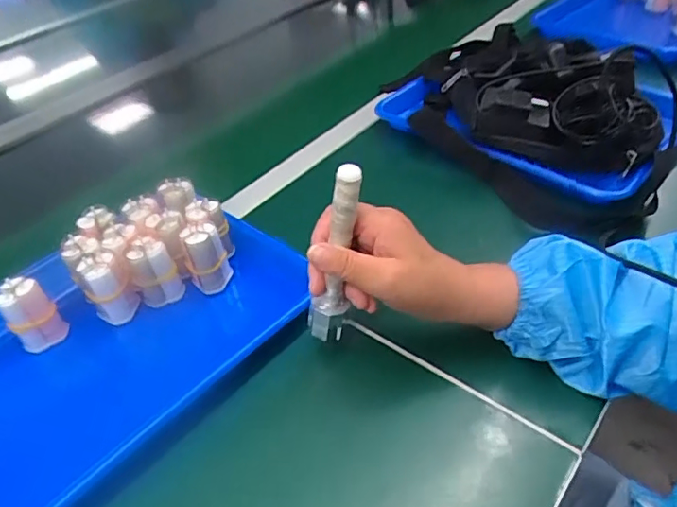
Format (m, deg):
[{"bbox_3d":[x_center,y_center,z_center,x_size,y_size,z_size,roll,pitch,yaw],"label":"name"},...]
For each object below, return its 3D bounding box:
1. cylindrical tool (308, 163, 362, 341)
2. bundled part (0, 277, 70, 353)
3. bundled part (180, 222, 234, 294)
[{"bbox_3d":[0.000,0.004,0.393,0.024,0.151,0.019,-13,40,-29],"label":"cylindrical tool"},{"bbox_3d":[-0.267,0.057,0.465,0.024,0.076,0.037,31,53,34],"label":"bundled part"},{"bbox_3d":[-0.123,0.006,0.493,0.037,0.061,0.035,-16,42,-11],"label":"bundled part"}]

